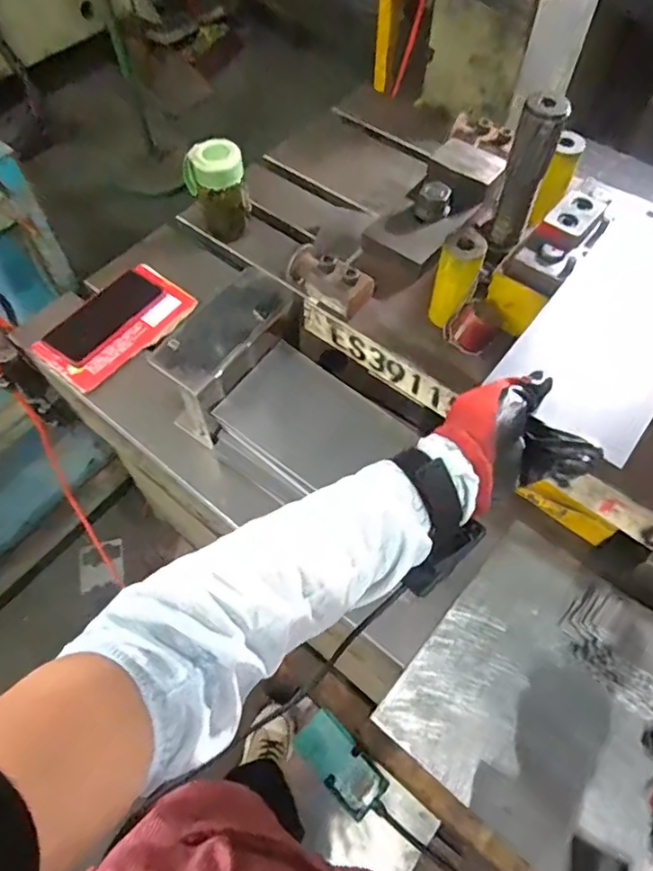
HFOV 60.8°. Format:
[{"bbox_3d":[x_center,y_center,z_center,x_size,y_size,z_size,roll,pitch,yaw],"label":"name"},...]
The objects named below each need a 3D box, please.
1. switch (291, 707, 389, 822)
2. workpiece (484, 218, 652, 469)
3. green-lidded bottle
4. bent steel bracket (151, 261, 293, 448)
[{"bbox_3d":[0.039,0.684,1.139,0.097,0.056,0.233,-39,88,-21],"label":"switch"},{"bbox_3d":[0.257,-0.097,0.484,0.124,0.010,0.253,37,68,21],"label":"workpiece"},{"bbox_3d":[-0.154,-0.350,0.797,0.075,0.130,0.066,-25,62,-14],"label":"green-lidded bottle"},{"bbox_3d":[-0.109,-0.083,0.641,0.075,0.132,0.174,34,65,18],"label":"bent steel bracket"}]

